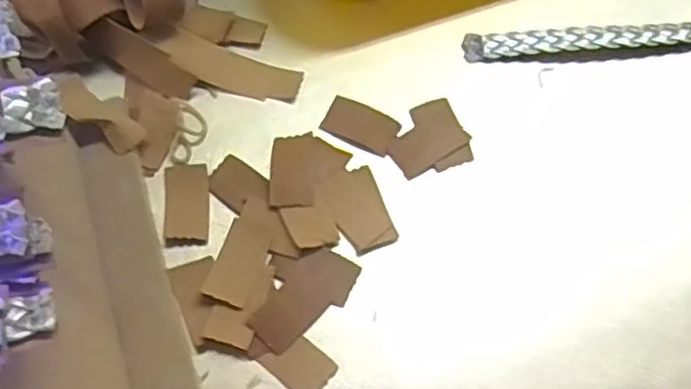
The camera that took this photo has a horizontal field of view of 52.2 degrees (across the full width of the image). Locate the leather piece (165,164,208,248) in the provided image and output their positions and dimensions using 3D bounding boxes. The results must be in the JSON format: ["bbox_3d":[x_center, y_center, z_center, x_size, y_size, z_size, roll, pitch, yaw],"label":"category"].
[{"bbox_3d":[-0.069,0.005,0.309,0.018,0.005,0.036,-4,68,-2],"label":"leather piece"}]

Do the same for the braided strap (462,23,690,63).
[{"bbox_3d":[0.127,-0.075,0.340,0.138,0.010,0.012,-3,68,-2],"label":"braided strap"}]

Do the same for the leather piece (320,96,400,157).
[{"bbox_3d":[0.007,-0.032,0.324,0.033,0.004,0.020,27,70,10],"label":"leather piece"}]

